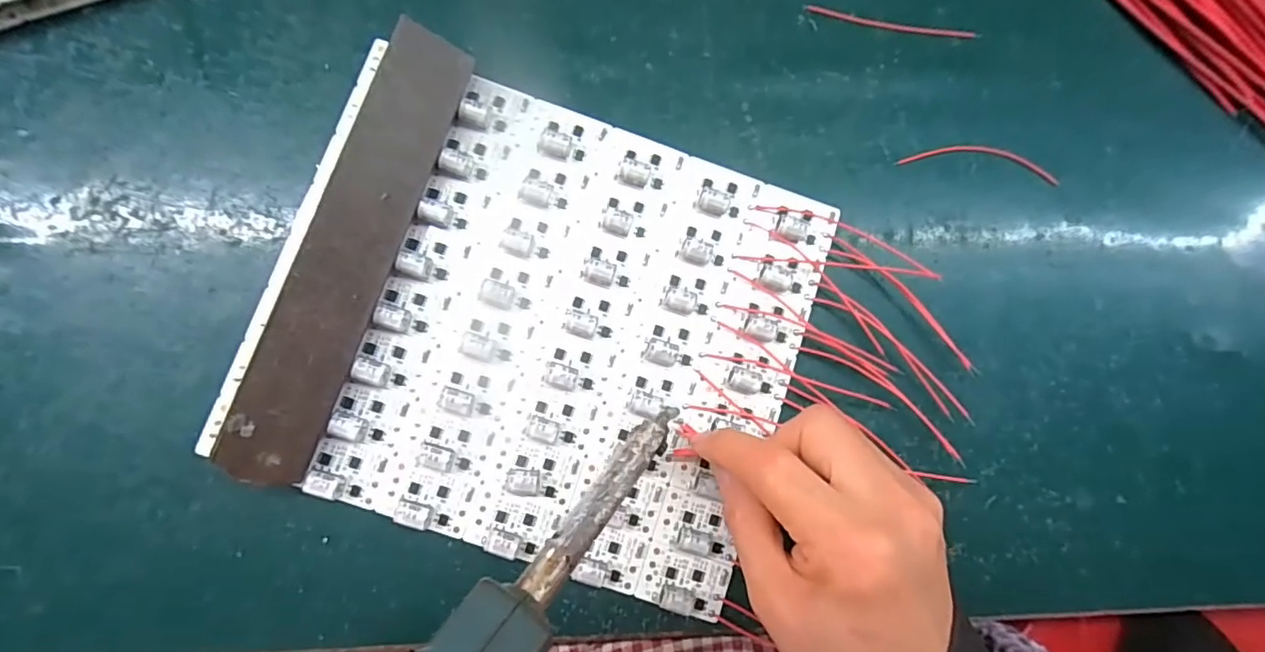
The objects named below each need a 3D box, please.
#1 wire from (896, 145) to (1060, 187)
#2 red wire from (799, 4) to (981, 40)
[{"bbox_3d":[0.180,-0.087,0.295,0.088,0.005,0.017,6,83,-5],"label":"wire"},{"bbox_3d":[0.138,-0.159,0.300,0.095,0.004,0.005,8,83,-5],"label":"red wire"}]

